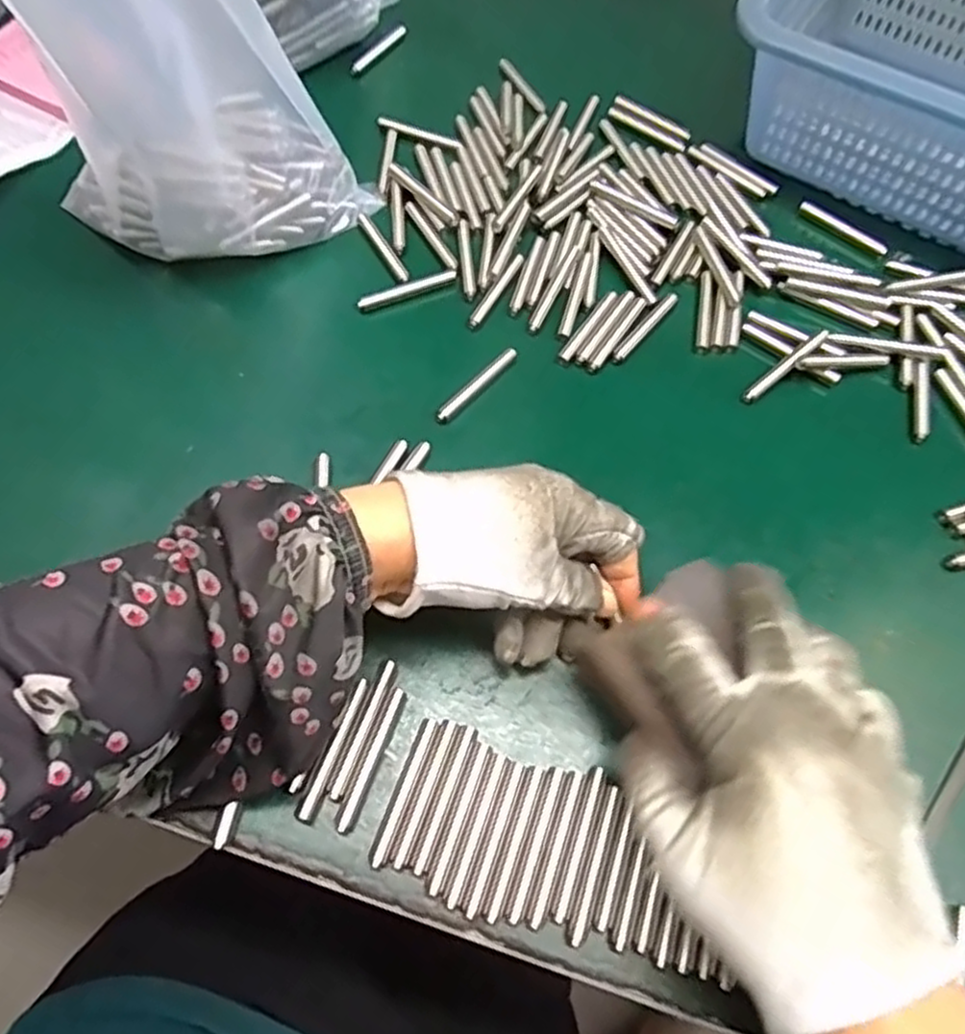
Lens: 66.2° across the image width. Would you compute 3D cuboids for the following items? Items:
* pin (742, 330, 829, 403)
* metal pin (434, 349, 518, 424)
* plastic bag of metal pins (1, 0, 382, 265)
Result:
[{"bbox_3d":[0.163,-0.082,0.398,0.059,0.005,0.007,-39,70,-5],"label":"pin"},{"bbox_3d":[-0.003,-0.070,0.390,0.009,0.006,0.059,39,68,16],"label":"metal pin"},{"bbox_3d":[-0.149,-0.232,0.353,0.124,0.202,0.130,36,67,15],"label":"plastic bag of metal pins"}]

